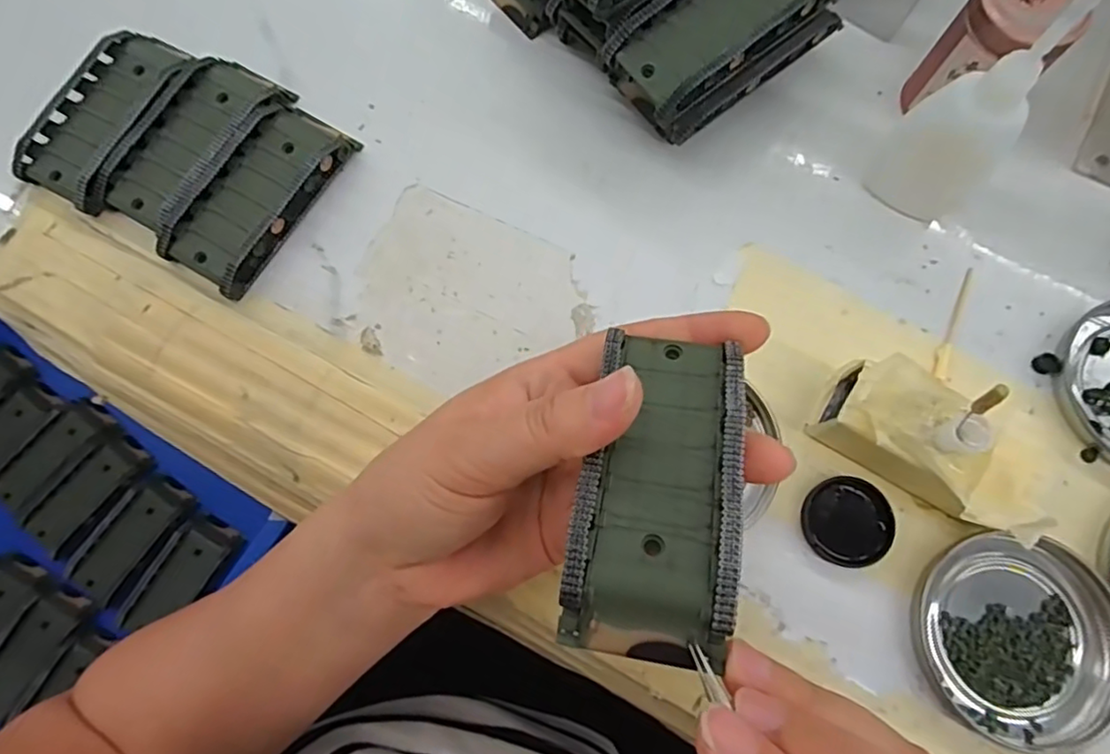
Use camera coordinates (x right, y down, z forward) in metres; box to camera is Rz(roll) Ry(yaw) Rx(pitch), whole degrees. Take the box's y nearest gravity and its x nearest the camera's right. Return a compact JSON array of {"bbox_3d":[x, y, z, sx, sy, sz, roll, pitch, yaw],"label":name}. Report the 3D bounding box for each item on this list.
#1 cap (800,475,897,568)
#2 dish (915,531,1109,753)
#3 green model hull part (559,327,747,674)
[{"bbox_3d":[0.121,0.060,0.260,0.035,0.006,0.035,0,75,1],"label":"cap"},{"bbox_3d":[0.184,0.103,0.248,0.072,0.012,0.077,0,75,1],"label":"dish"},{"bbox_3d":[0.031,0.027,0.175,0.042,0.019,0.094,15,59,5],"label":"green model hull part"}]

